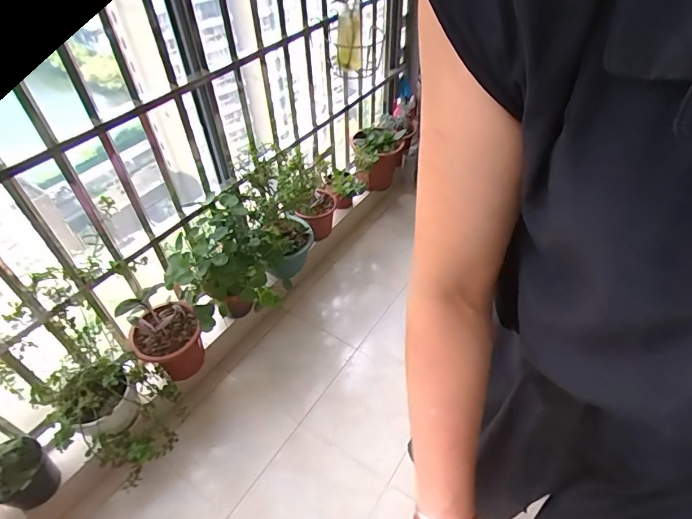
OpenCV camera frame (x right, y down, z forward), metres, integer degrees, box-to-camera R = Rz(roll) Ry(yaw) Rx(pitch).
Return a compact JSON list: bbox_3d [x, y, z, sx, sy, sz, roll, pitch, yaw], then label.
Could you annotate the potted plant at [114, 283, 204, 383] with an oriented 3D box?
[{"bbox_3d":[-0.499,0.184,1.163,0.178,0.294,0.188,-30,51,-24],"label":"potted plant"}]

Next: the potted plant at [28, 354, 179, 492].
[{"bbox_3d":[-0.587,0.385,1.095,0.251,0.242,0.248,28,52,26],"label":"potted plant"}]

